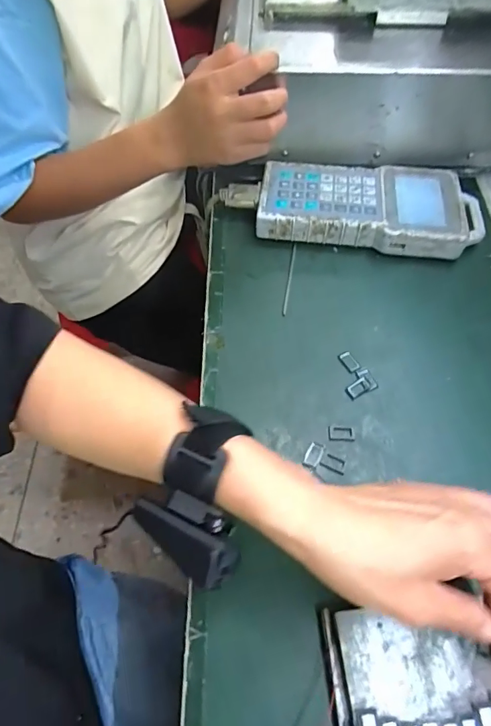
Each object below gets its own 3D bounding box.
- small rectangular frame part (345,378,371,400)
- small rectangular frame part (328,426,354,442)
[{"bbox_3d":[0.095,0.021,0.377,0.023,0.004,0.013,-29,63,-16],"label":"small rectangular frame part"},{"bbox_3d":[0.076,0.056,0.356,0.021,0.004,0.012,1,59,1],"label":"small rectangular frame part"}]

